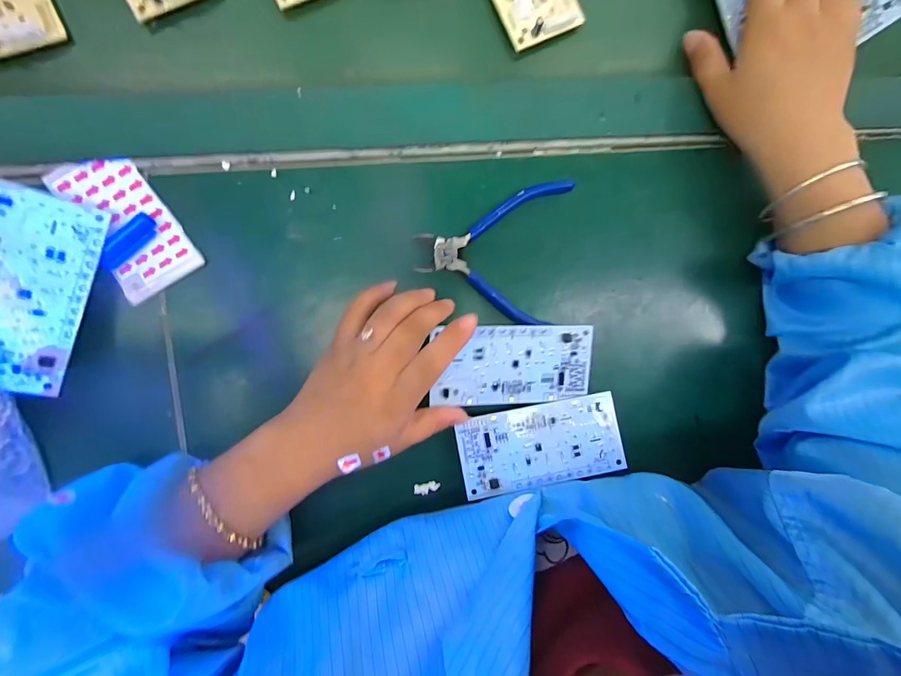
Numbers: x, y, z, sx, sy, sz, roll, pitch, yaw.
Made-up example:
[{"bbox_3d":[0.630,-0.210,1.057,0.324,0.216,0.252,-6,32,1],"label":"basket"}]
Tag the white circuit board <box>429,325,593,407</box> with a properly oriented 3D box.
[{"bbox_3d":[0.045,0.019,0.269,0.110,0.007,0.054,0,94,-6],"label":"white circuit board"}]

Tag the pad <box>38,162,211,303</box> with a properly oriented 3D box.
[{"bbox_3d":[-0.206,-0.073,0.247,0.049,0.007,0.091,-33,97,-3],"label":"pad"}]

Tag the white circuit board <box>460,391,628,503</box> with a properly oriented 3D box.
[{"bbox_3d":[0.064,0.075,0.271,0.112,0.009,0.053,-10,95,-6],"label":"white circuit board"}]

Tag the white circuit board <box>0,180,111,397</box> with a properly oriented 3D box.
[{"bbox_3d":[-0.244,-0.028,0.222,0.054,0.004,0.113,15,83,-32],"label":"white circuit board"}]

